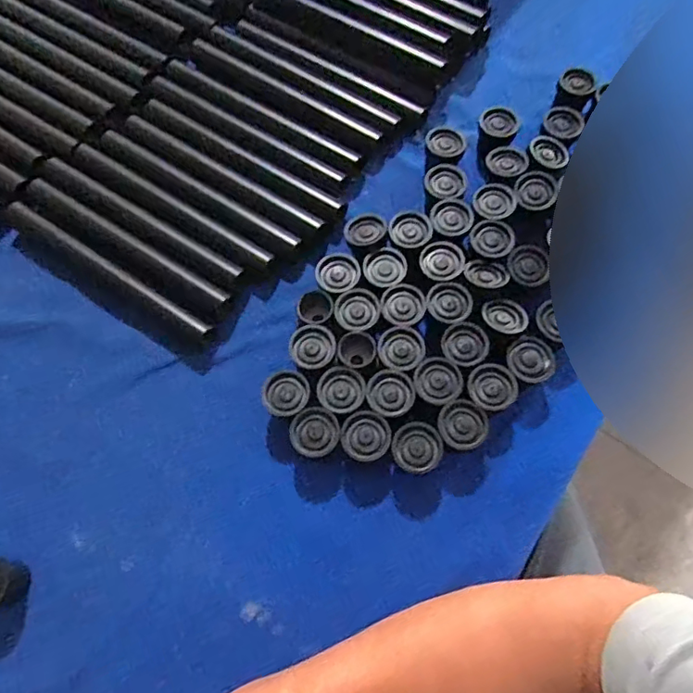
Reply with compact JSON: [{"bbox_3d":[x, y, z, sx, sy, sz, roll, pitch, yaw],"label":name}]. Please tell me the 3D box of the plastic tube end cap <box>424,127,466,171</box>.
[{"bbox_3d":[0.088,-0.174,0.471,0.034,0.029,0.033,10,69,5],"label":"plastic tube end cap"}]

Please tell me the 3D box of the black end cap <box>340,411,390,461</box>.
[{"bbox_3d":[0.014,0.068,0.383,0.034,0.027,0.034,0,69,1],"label":"black end cap"}]

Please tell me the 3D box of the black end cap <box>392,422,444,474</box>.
[{"bbox_3d":[0.050,0.076,0.379,0.034,0.028,0.035,0,69,1],"label":"black end cap"}]

